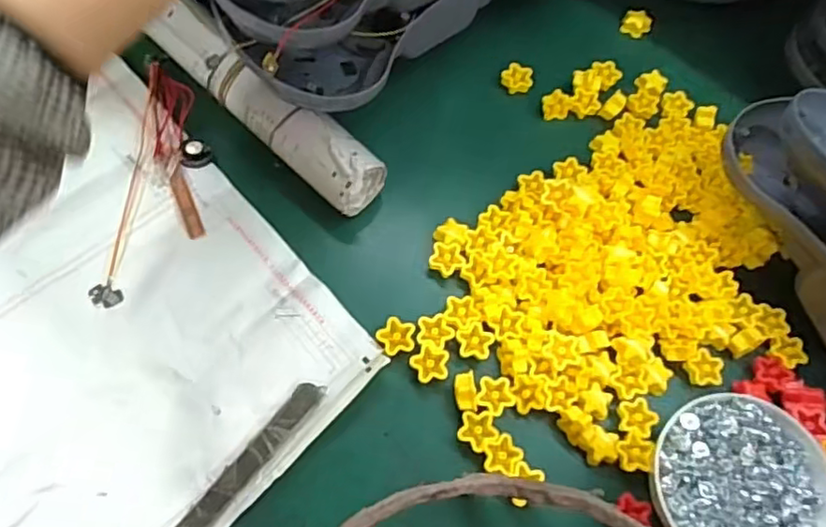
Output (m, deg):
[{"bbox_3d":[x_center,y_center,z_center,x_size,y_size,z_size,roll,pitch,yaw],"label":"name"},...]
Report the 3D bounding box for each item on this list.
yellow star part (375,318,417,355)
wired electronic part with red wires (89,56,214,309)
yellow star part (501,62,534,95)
[{"bbox_3d":[-0.011,0.051,0.433,0.026,0.007,0.025,-27,71,-17],"label":"yellow star part"},{"bbox_3d":[-0.188,-0.067,0.464,0.063,0.018,0.205,4,65,-4],"label":"wired electronic part with red wires"},{"bbox_3d":[0.091,-0.160,0.540,0.027,0.018,0.021,26,65,6],"label":"yellow star part"}]

